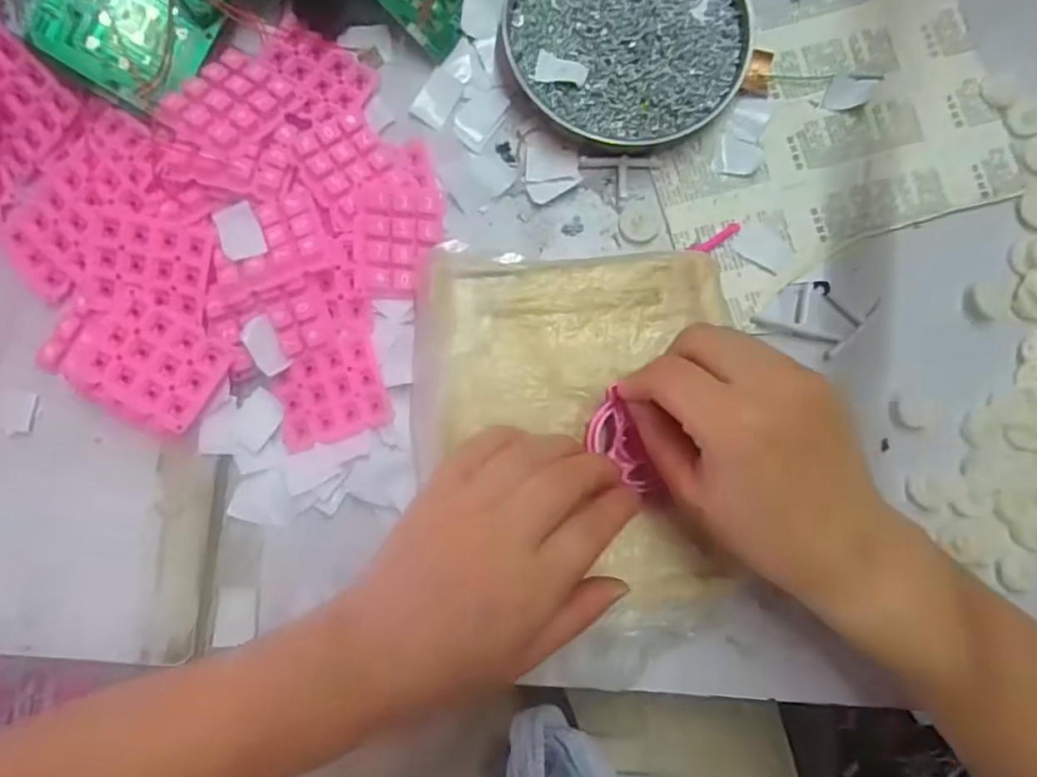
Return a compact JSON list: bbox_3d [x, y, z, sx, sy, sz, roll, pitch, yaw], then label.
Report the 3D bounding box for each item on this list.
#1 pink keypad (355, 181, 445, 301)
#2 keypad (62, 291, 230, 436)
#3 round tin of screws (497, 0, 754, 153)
[{"bbox_3d":[-0.063,-0.079,0.338,0.044,0.014,0.064,3,94,-23],"label":"pink keypad"},{"bbox_3d":[-0.183,-0.013,0.315,0.063,0.015,0.054,28,84,1],"label":"keypad"},{"bbox_3d":[0.060,-0.204,0.361,0.135,0.021,0.132,0,84,-2],"label":"round tin of screws"}]

